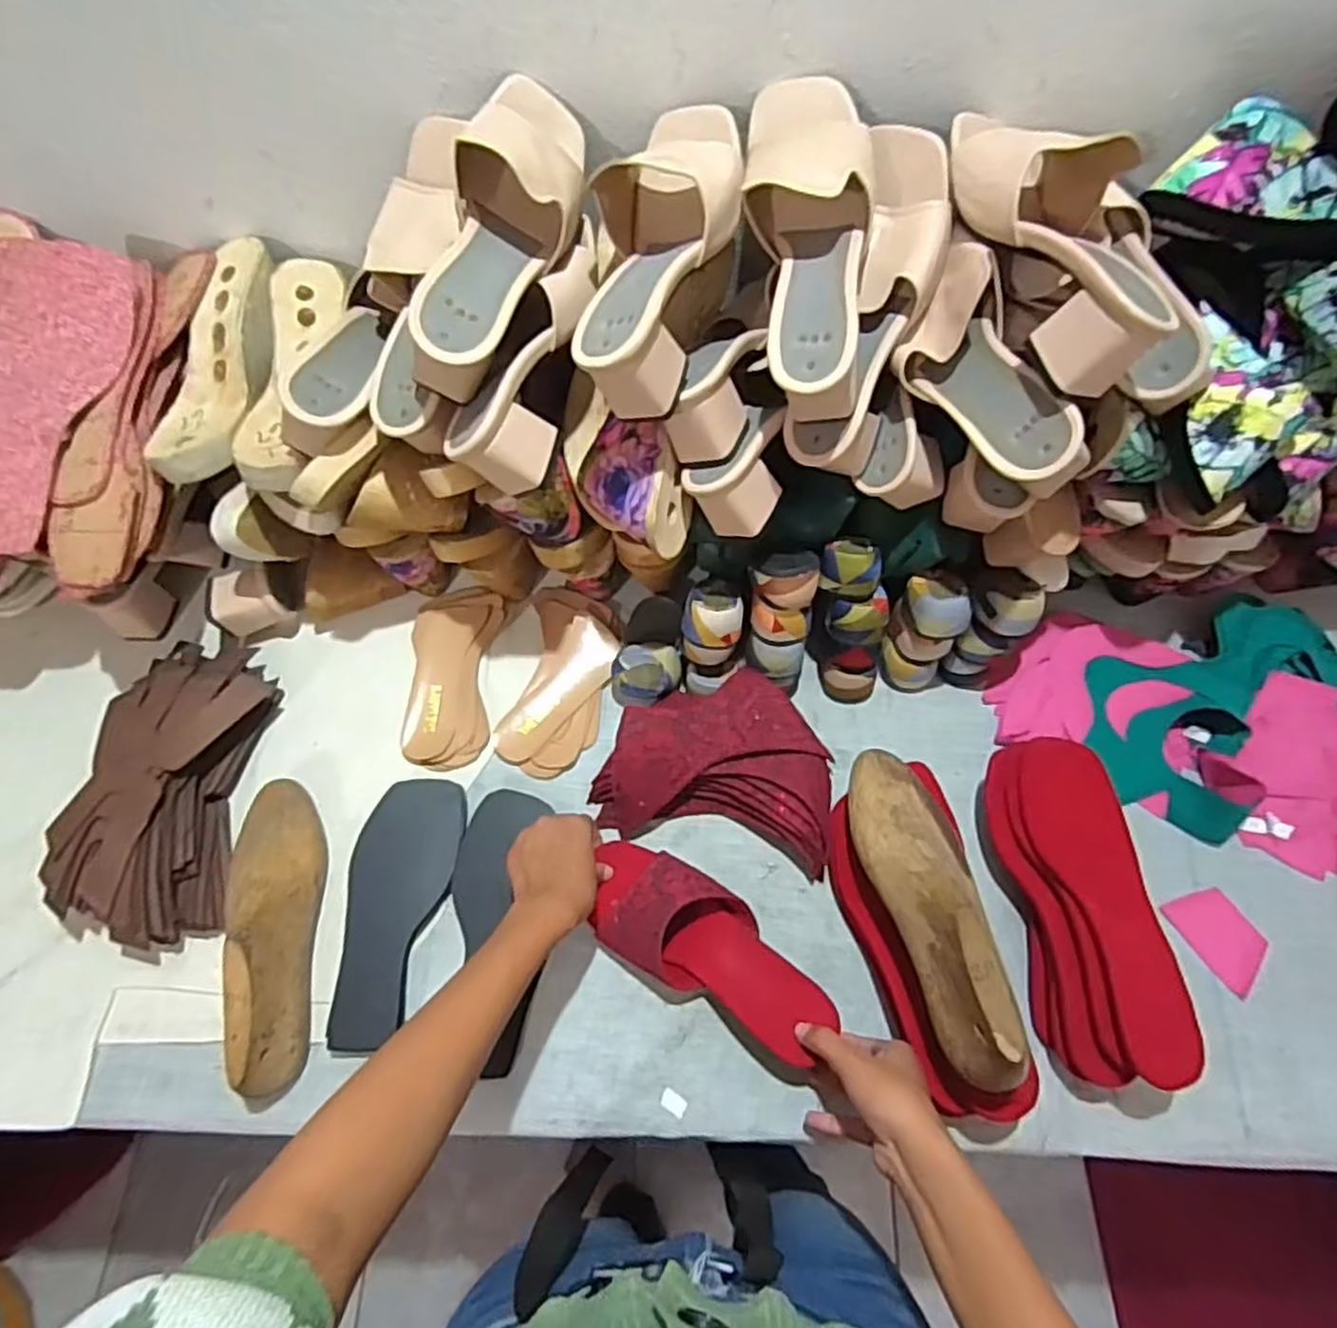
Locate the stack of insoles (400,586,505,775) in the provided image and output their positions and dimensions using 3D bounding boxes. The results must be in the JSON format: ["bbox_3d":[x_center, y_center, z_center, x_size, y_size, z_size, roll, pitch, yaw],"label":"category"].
[{"bbox_3d":[-0.202,0.008,0.710,0.083,0.017,0.174,-3,66,0],"label":"stack of insoles"}]

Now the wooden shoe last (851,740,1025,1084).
[{"bbox_3d":[0.191,0.165,0.537,0.073,0.074,0.240,-9,46,-2],"label":"wooden shoe last"}]

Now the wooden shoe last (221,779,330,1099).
[{"bbox_3d":[-0.316,0.206,0.593,0.071,0.073,0.240,-16,67,-6],"label":"wooden shoe last"}]

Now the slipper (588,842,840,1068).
[{"bbox_3d":[0.024,0.214,0.578,0.214,0.055,0.086,32,70,19],"label":"slipper"}]

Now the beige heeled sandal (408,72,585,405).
[{"bbox_3d":[-0.114,-0.294,0.518,0.079,0.098,0.232,13,67,7],"label":"beige heeled sandal"}]

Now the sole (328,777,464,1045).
[{"bbox_3d":[-0.230,0.203,0.628,0.082,0.017,0.211,7,66,5],"label":"sole"}]

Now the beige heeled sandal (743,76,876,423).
[{"bbox_3d":[0.097,-0.296,0.516,0.082,0.085,0.236,-2,83,1],"label":"beige heeled sandal"}]

